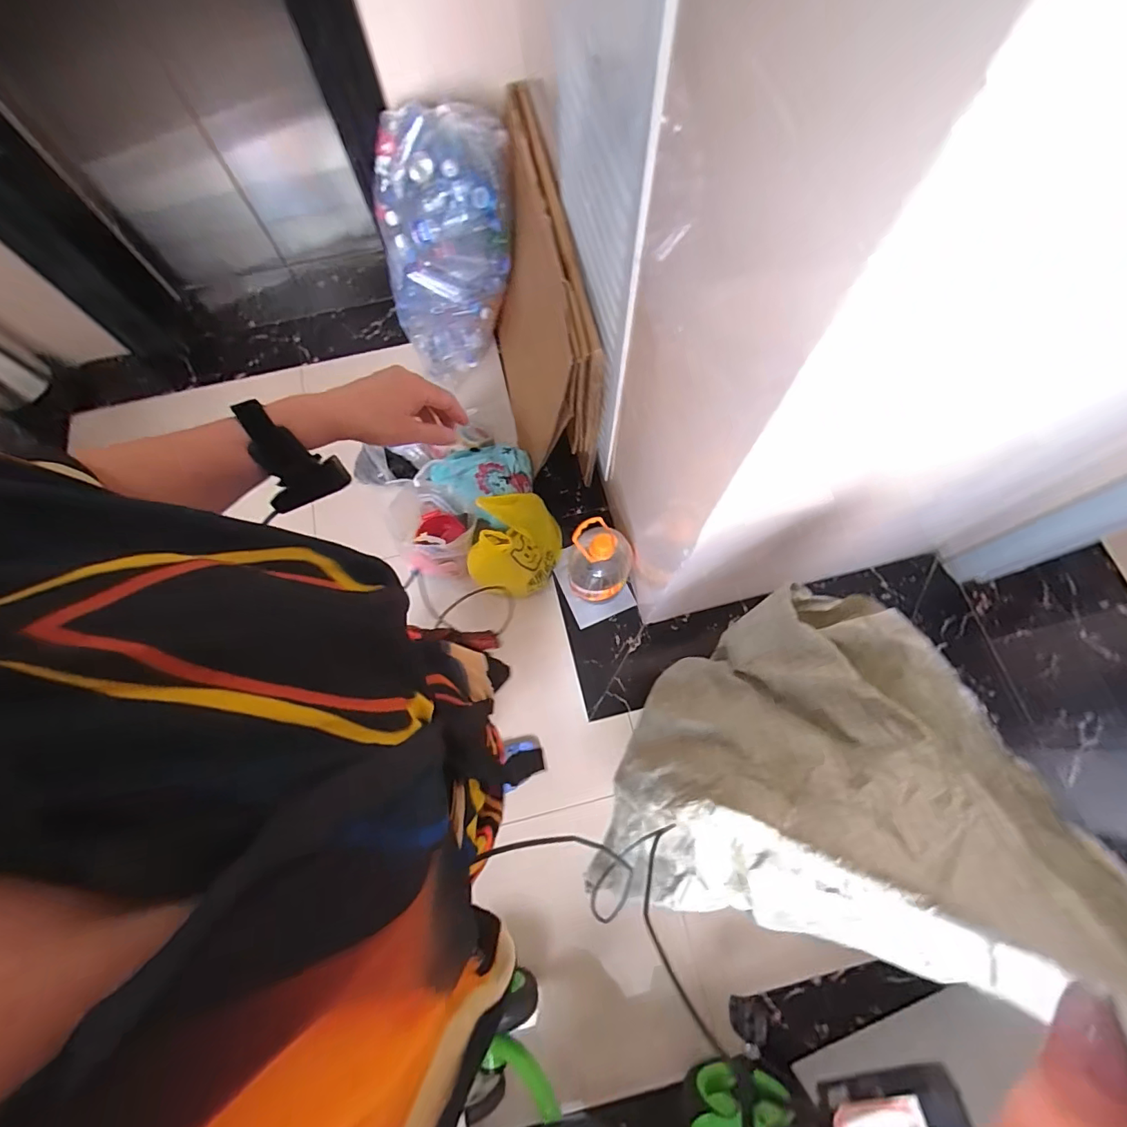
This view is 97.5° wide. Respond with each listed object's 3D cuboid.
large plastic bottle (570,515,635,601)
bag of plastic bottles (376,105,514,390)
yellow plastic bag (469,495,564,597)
[{"bbox_3d":[0.096,0.009,1.297,0.156,0.324,0.151,-2,71,0],"label":"large plastic bottle"},{"bbox_3d":[-0.319,-0.819,1.365,0.384,0.586,0.197,-8,71,-2],"label":"bag of plastic bottles"},{"bbox_3d":[-0.124,-0.054,1.334,0.212,0.188,0.240,12,71,5],"label":"yellow plastic bag"}]

